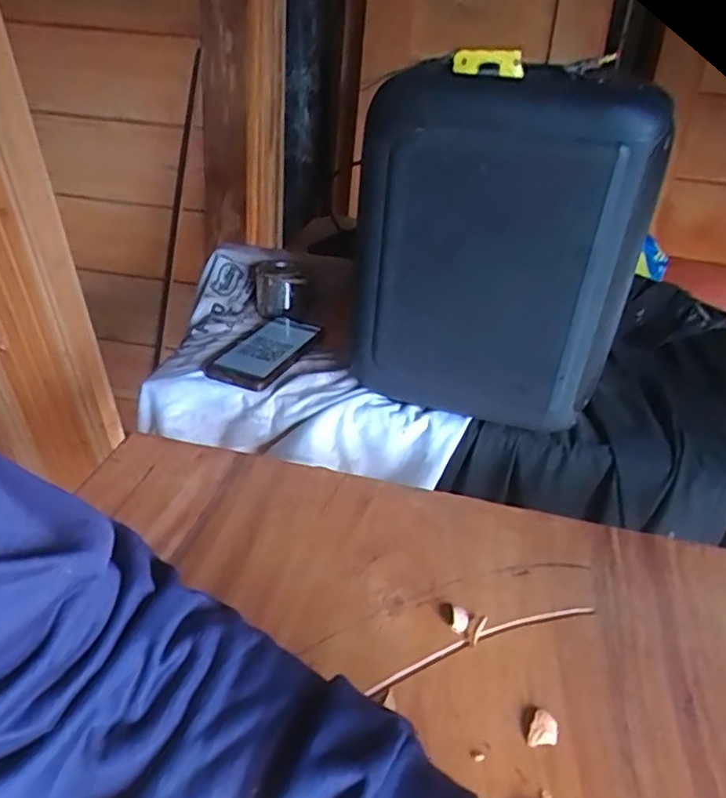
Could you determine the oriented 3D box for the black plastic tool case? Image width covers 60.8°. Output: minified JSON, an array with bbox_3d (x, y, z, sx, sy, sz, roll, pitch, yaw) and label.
[{"bbox_3d":[0.117,-0.129,0.588,0.249,0.323,0.104,9,31,6],"label":"black plastic tool case"}]

